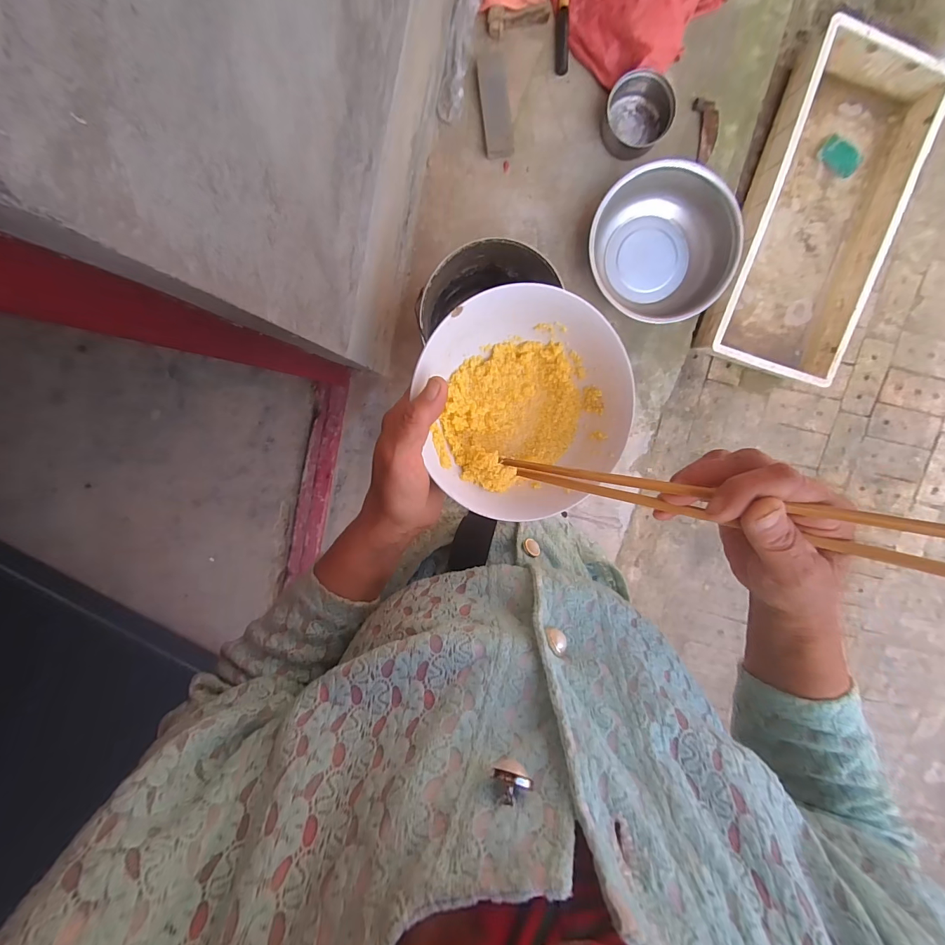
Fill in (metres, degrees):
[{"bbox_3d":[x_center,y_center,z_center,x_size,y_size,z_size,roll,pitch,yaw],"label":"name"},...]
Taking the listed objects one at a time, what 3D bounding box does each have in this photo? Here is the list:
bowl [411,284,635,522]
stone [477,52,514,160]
[{"bbox_3d":[0.039,-0.046,0.288,0.139,0.059,0.150,0,97,0],"label":"bowl"},{"bbox_3d":[0.058,-0.917,1.000,0.073,0.026,0.219,-8,97,1],"label":"stone"}]

